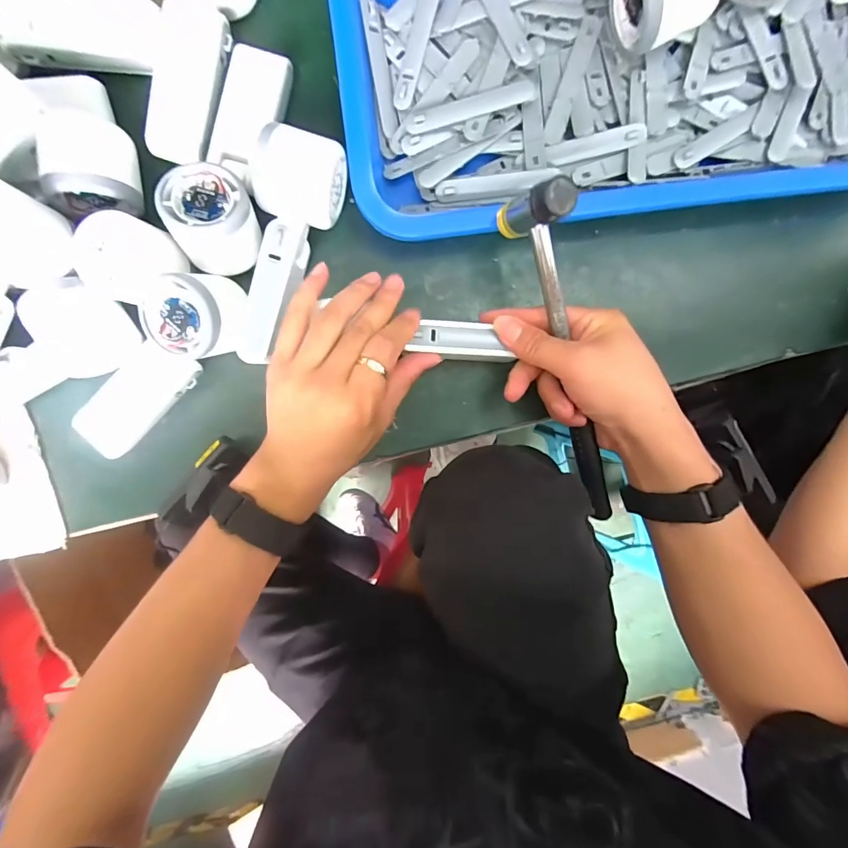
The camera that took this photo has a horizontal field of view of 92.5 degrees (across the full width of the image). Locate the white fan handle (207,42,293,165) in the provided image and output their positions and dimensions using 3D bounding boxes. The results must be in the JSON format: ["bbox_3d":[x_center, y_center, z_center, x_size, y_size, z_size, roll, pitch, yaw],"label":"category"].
[{"bbox_3d":[-0.130,-0.235,0.312,0.043,0.025,0.085,15,93,-3],"label":"white fan handle"}]

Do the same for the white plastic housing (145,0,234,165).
[{"bbox_3d":[-0.174,-0.252,0.300,0.046,0.014,0.106,14,93,-3],"label":"white plastic housing"}]

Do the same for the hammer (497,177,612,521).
[{"bbox_3d":[0.104,-0.036,0.292,0.029,0.054,0.244,-19,108,-1],"label":"hammer"}]

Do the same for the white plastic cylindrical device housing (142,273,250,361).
[{"bbox_3d":[-0.157,-0.076,0.296,0.068,0.048,0.068,3,104,12],"label":"white plastic cylindrical device housing"}]

